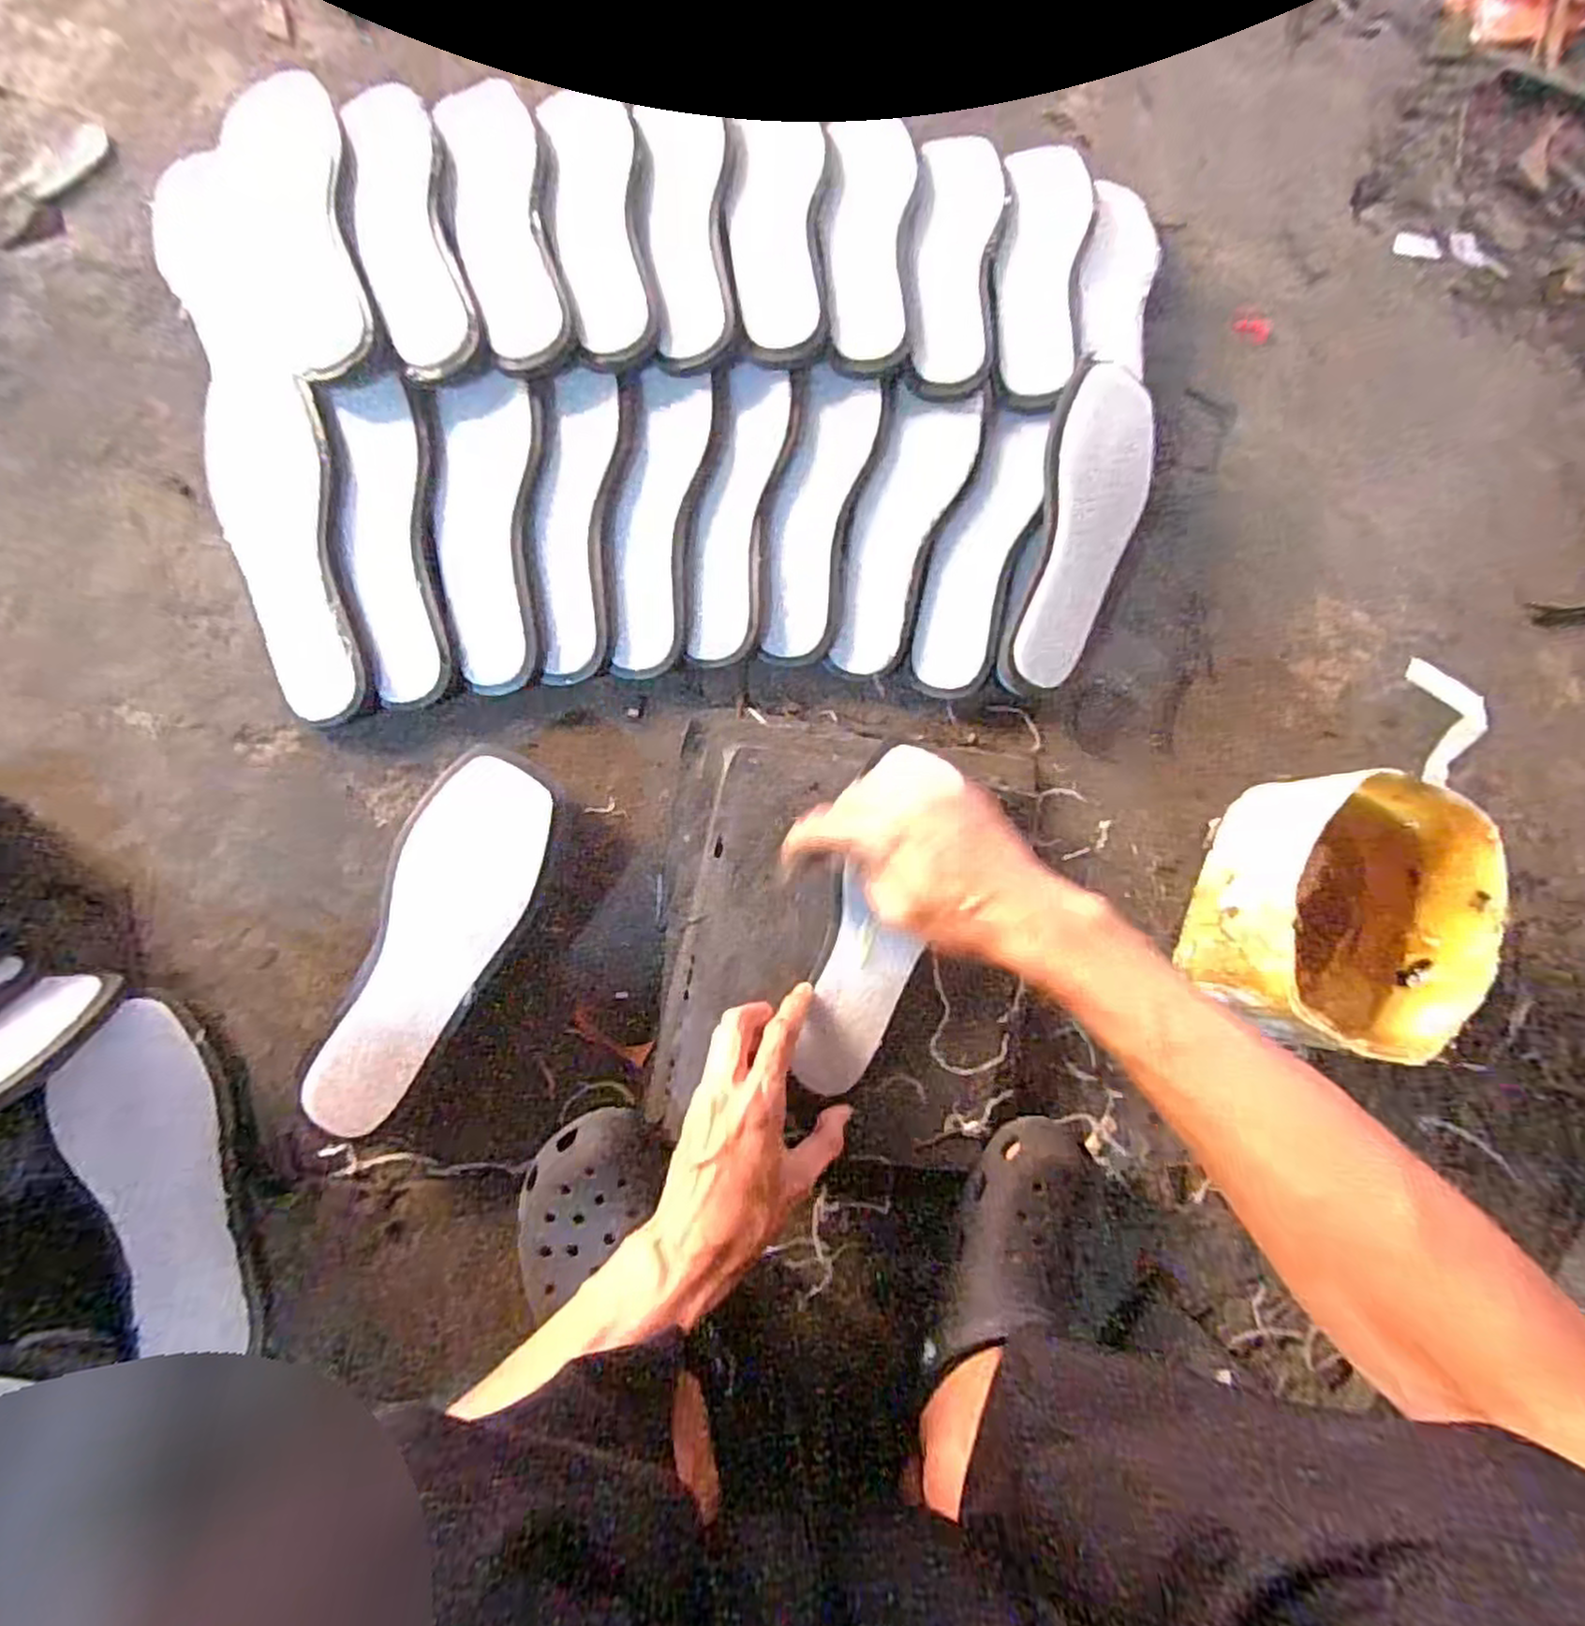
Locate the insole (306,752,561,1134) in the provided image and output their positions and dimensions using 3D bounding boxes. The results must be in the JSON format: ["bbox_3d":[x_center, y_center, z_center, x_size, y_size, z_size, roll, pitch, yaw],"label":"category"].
[{"bbox_3d":[-0.228,0.082,0.465,0.087,0.008,0.241,21,82,-3],"label":"insole"}]

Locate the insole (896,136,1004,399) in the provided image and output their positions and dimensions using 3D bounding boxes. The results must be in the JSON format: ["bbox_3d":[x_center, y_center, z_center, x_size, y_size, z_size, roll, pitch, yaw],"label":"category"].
[{"bbox_3d":[0.125,-0.446,0.575,0.073,0.018,0.242,8,83,-4],"label":"insole"}]

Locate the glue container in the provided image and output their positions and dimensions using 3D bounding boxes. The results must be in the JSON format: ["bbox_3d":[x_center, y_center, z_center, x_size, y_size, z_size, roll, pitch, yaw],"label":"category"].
[{"bbox_3d":[0.385,0.074,0.523,0.139,0.121,0.188,32,82,-1],"label":"glue container"}]

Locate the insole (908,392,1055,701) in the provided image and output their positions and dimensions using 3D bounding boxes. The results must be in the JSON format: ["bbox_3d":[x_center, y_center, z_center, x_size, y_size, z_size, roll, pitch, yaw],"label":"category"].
[{"bbox_3d":[0.141,-0.203,0.564,0.072,0.019,0.221,17,94,-3],"label":"insole"}]

